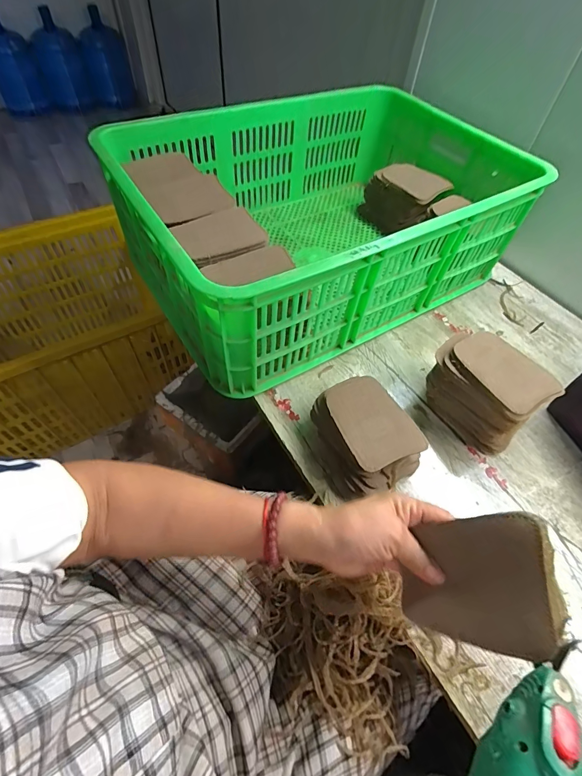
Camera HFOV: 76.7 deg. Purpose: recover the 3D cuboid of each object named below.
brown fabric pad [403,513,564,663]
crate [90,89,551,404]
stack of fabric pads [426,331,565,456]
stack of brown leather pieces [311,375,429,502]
[{"bbox_3d":[0.135,0.146,0.281,0.011,0.116,0.087,25,56,-33],"label":"brown fabric pad"},{"bbox_3d":[0.060,-0.300,0.641,0.619,0.212,0.443,-28,60,-22],"label":"crate"},{"bbox_3d":[0.260,0.002,0.506,0.102,0.098,0.144,-26,59,-21],"label":"stack of fabric pads"},{"bbox_3d":[0.089,0.060,0.464,0.104,0.070,0.138,-21,58,-18],"label":"stack of brown leather pieces"}]

